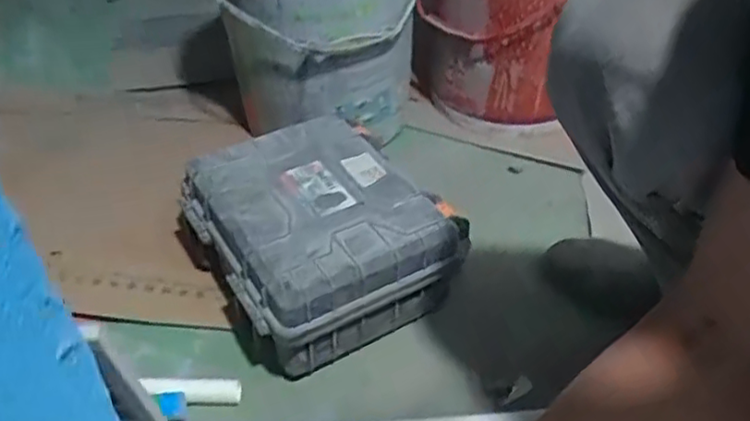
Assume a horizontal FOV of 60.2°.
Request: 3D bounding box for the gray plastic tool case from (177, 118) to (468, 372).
[{"bbox_3d":[-0.068,0.026,0.783,0.257,0.131,0.284,-24,47,-24],"label":"gray plastic tool case"}]

